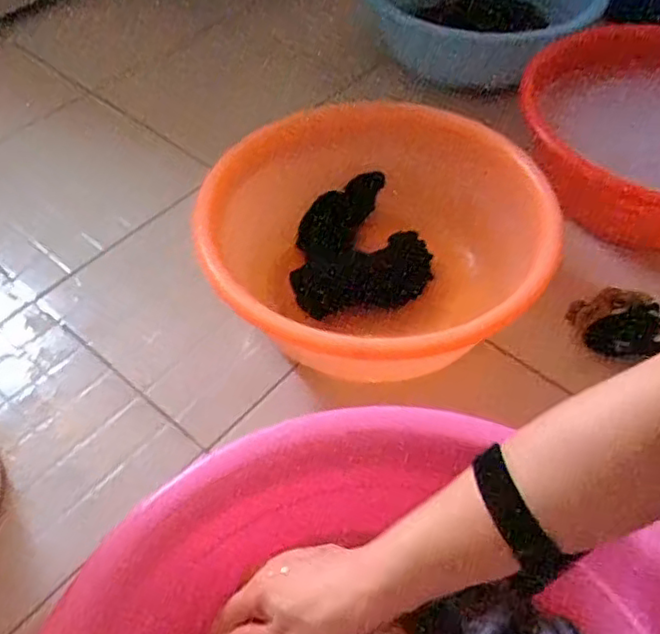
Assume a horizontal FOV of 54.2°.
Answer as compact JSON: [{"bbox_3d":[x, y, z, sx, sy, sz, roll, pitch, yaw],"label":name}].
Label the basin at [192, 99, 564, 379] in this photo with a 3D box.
[{"bbox_3d":[0.042,-0.060,0.725,0.340,0.181,0.332,0,52,0],"label":"basin"}]

